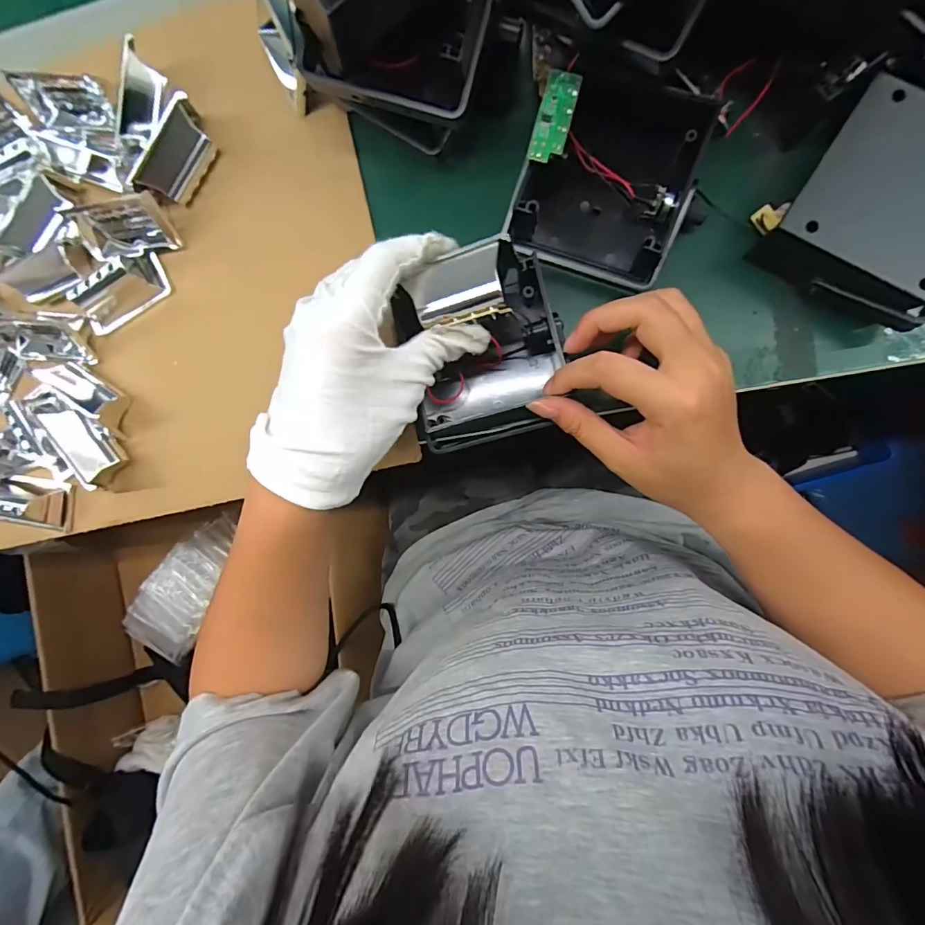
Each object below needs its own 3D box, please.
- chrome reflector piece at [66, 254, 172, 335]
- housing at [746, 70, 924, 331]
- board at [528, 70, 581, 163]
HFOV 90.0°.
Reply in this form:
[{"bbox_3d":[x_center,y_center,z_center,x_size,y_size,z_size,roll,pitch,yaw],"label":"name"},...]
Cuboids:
[{"bbox_3d":[-0.238,-0.119,0.316,0.063,0.028,0.031,-27,90,9],"label":"chrome reflector piece"},{"bbox_3d":[0.220,-0.128,0.243,0.089,0.041,0.094,33,97,5],"label":"housing"},{"bbox_3d":[0.049,-0.182,0.244,0.017,0.005,0.047,14,95,7],"label":"board"}]

